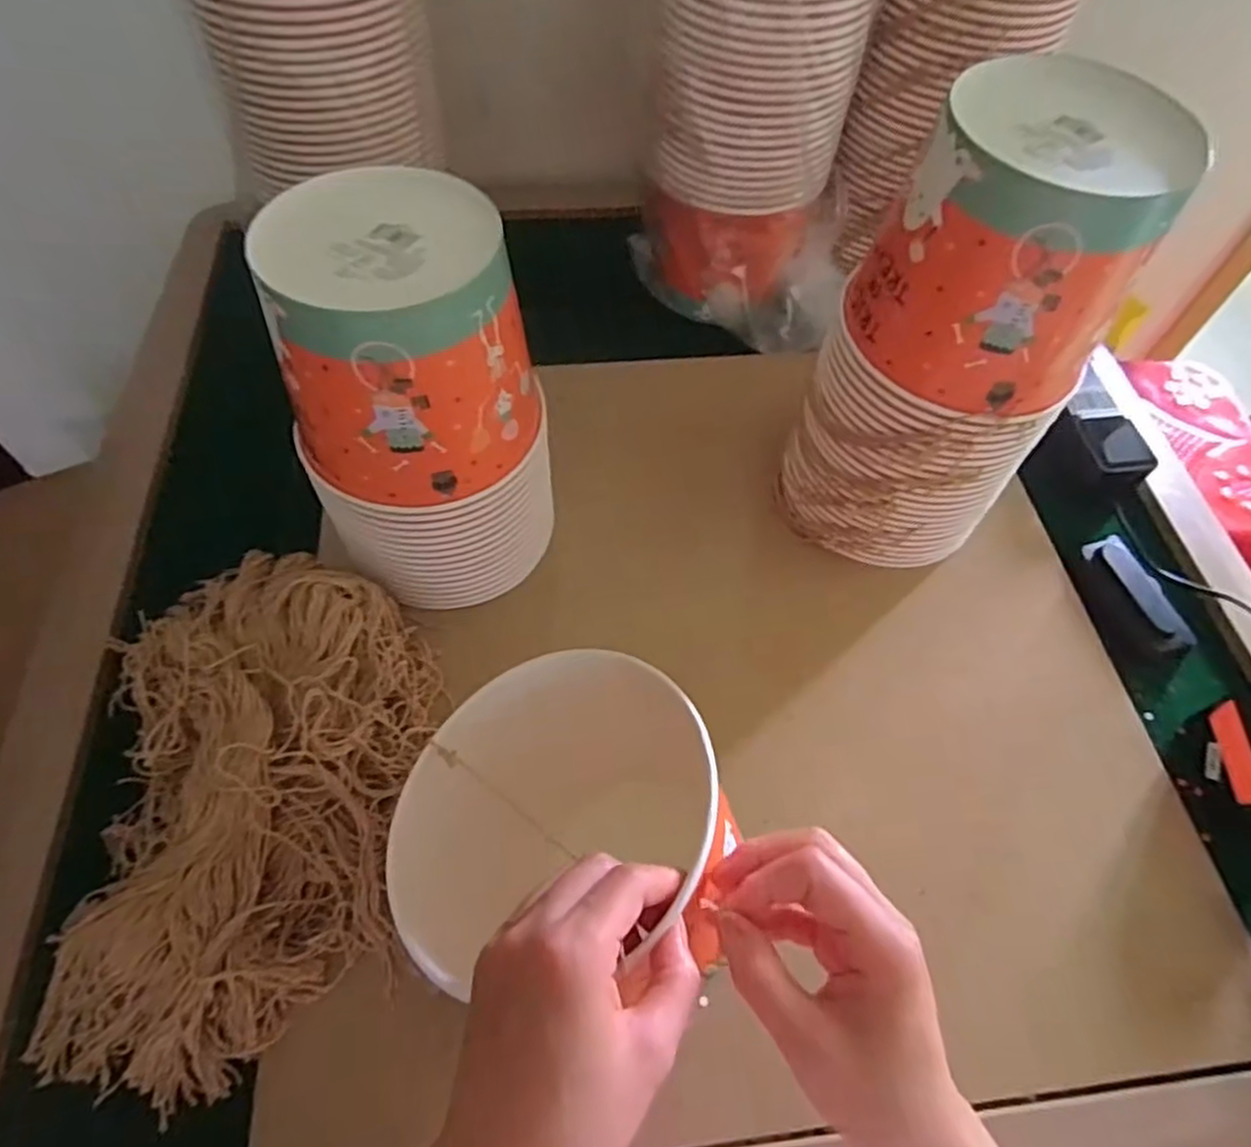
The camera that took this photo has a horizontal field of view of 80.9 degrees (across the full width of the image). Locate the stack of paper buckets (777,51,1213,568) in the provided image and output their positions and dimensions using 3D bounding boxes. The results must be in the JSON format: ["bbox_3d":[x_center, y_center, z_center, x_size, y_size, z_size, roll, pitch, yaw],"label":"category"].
[{"bbox_3d":[0.210,-0.143,0.493,0.150,0.303,0.132,21,59,9],"label":"stack of paper buckets"}]

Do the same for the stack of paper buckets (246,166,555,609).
[{"bbox_3d":[-0.128,-0.098,0.469,0.139,0.234,0.146,16,59,6],"label":"stack of paper buckets"}]

